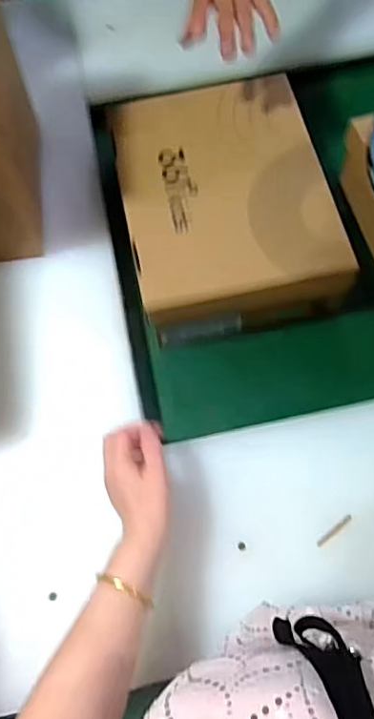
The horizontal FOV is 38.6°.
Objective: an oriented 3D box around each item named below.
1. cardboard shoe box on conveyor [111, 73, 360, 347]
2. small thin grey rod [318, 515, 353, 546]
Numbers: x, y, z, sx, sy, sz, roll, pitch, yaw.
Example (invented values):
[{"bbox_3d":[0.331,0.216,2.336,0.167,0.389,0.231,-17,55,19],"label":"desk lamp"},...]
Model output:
[{"bbox_3d":[0.046,-0.196,0.701,0.242,0.116,0.318,-13,68,2],"label":"cardboard shoe box on conveyor"},{"bbox_3d":[0.160,0.186,0.581,0.048,0.004,0.008,-39,70,-8],"label":"small thin grey rod"}]

